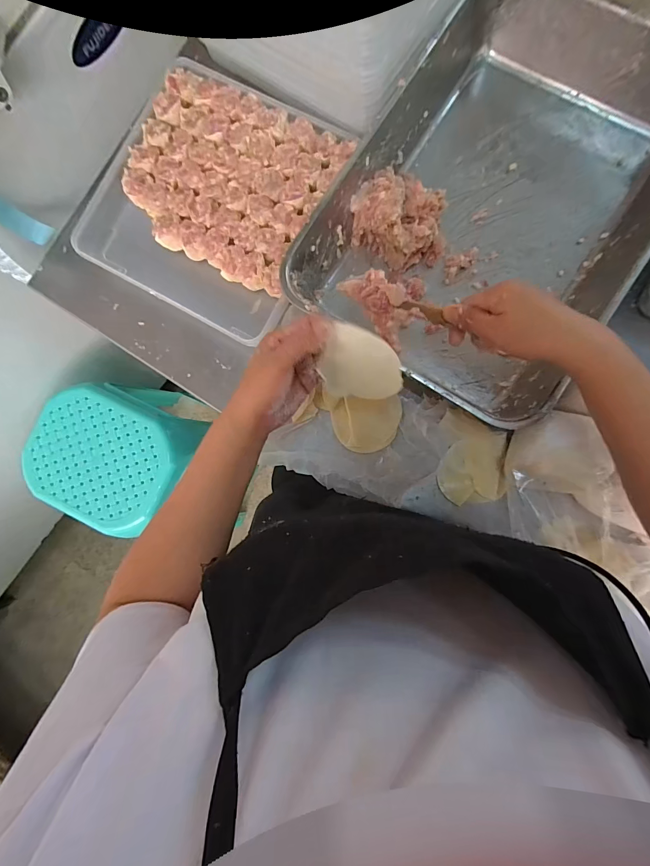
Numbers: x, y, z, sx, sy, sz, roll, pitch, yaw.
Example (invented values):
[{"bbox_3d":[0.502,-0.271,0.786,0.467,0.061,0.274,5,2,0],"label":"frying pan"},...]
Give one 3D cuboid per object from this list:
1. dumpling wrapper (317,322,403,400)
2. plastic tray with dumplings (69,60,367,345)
[{"bbox_3d":[0.031,-0.061,0.332,0.075,0.076,0.007,7,51,24],"label":"dumpling wrapper"},{"bbox_3d":[-0.147,-0.311,0.505,0.294,0.057,0.293,28,88,6],"label":"plastic tray with dumplings"}]

